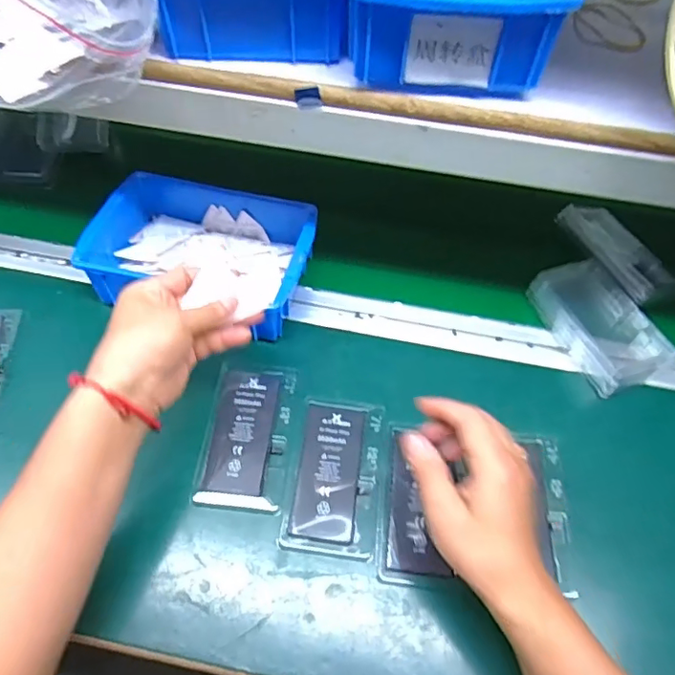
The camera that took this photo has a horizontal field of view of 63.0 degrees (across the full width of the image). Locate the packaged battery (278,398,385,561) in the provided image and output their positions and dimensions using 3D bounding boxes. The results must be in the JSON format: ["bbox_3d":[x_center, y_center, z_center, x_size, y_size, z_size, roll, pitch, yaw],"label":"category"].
[{"bbox_3d":[-0.002,0.112,0.457,0.072,0.004,0.127,7,58,2],"label":"packaged battery"}]

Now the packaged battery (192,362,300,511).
[{"bbox_3d":[-0.076,0.081,0.472,0.068,0.004,0.126,6,58,2],"label":"packaged battery"}]

